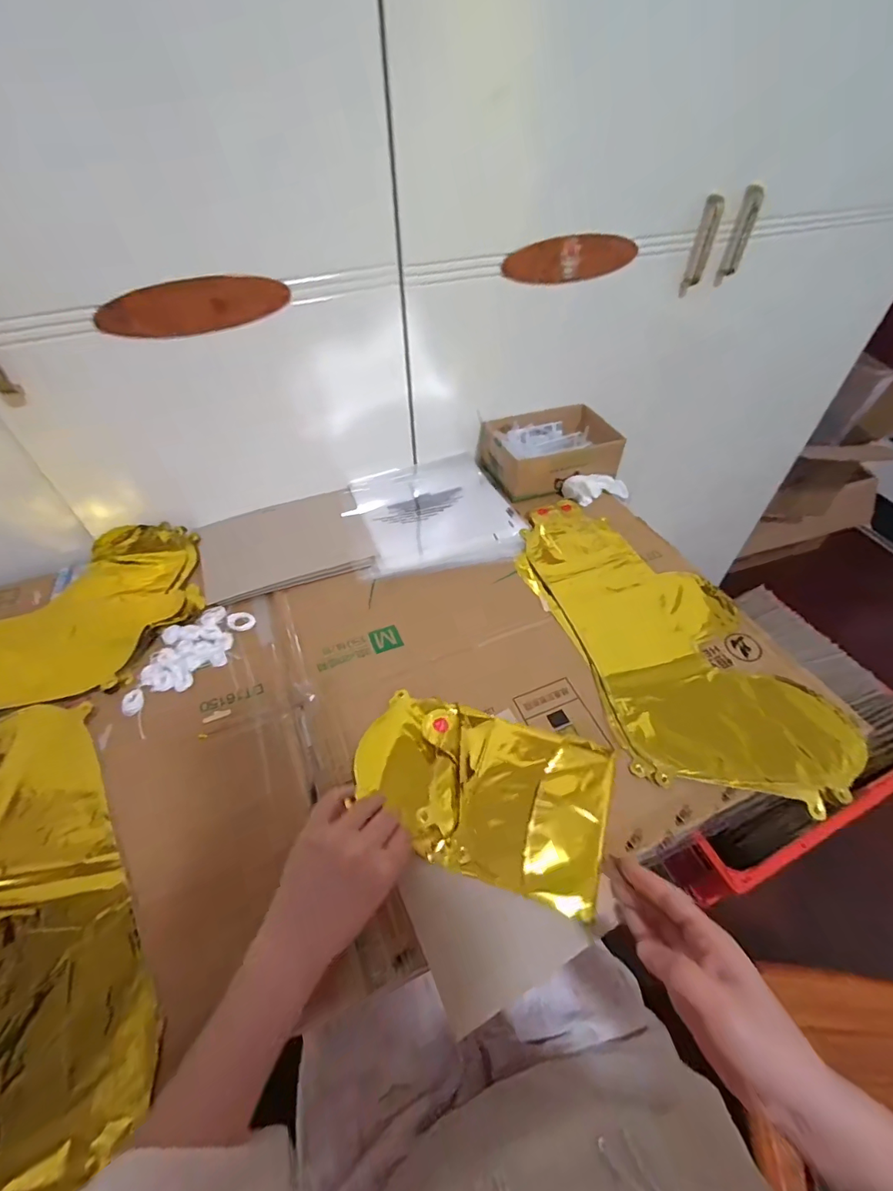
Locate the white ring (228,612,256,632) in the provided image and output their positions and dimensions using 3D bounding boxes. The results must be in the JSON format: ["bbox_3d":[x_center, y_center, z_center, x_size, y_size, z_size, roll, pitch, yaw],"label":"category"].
[{"bbox_3d":[-0.240,0.031,0.550,0.029,0.004,0.029,0,49,0],"label":"white ring"}]

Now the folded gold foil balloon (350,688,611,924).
[{"bbox_3d":[0.030,0.169,0.423,0.222,0.026,0.136,15,51,13],"label":"folded gold foil balloon"}]

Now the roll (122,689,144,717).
[{"bbox_3d":[-0.318,0.109,0.476,0.021,0.007,0.026,-25,53,-19],"label":"roll"}]

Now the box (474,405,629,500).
[{"bbox_3d":[0.162,-0.228,0.727,0.193,0.062,0.150,-17,51,-14],"label":"box"}]

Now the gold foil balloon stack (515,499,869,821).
[{"bbox_3d":[0.233,0.028,0.539,0.211,0.013,0.426,-15,51,-13],"label":"gold foil balloon stack"}]

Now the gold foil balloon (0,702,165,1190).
[{"bbox_3d":[-0.420,0.287,0.333,0.355,0.037,0.350,-27,54,-21],"label":"gold foil balloon"}]

